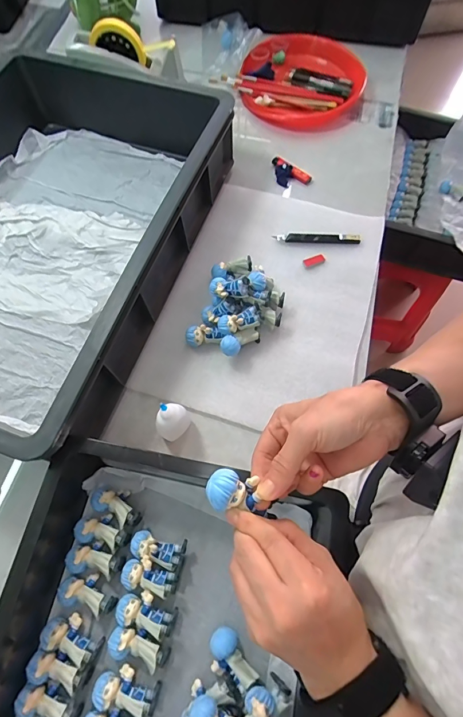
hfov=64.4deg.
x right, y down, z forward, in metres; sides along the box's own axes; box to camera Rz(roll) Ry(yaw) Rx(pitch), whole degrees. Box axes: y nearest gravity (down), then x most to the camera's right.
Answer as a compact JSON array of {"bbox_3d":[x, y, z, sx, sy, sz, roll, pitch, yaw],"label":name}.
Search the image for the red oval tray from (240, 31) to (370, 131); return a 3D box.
[{"bbox_3d":[0.141,-0.567,0.748,0.248,0.056,0.223,41,73,15],"label":"red oval tray"}]

